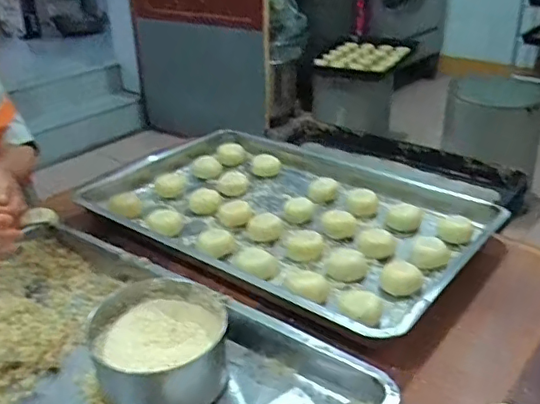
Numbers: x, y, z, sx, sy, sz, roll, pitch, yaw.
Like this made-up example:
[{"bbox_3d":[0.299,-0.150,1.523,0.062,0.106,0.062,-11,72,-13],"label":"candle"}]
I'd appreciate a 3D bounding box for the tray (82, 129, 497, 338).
[{"bbox_3d":[0.011,0.012,0.914,0.610,0.051,0.396,20,34,33],"label":"tray"}]

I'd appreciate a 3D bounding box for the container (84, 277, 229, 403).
[{"bbox_3d":[-0.116,0.157,0.605,0.137,0.084,0.132,0,28,0],"label":"container"}]

